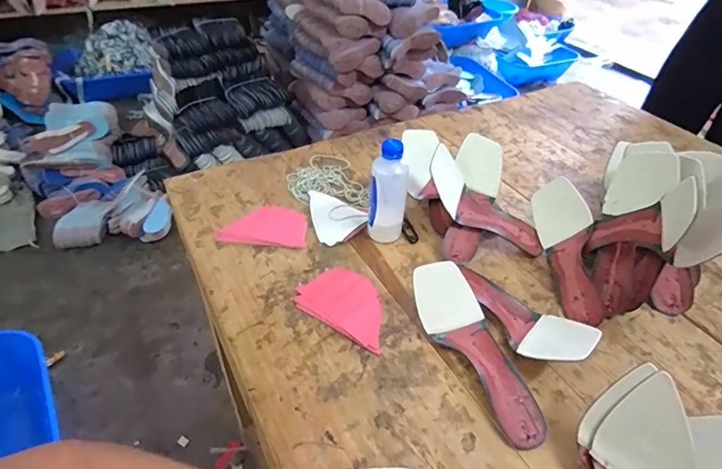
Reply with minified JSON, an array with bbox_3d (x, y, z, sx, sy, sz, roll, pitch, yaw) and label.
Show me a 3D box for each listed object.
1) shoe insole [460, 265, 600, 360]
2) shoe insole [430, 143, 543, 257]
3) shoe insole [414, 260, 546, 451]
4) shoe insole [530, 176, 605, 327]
[{"bbox_3d":[0.222,0.111,0.587,0.084,0.042,0.211,-17,30,-23],"label":"shoe insole"},{"bbox_3d":[0.203,-0.043,0.714,0.236,0.034,0.096,39,46,-3],"label":"shoe insole"},{"bbox_3d":[0.151,0.145,0.544,0.087,0.048,0.243,-17,59,-23],"label":"shoe insole"},{"bbox_3d":[0.326,0.031,0.667,0.064,0.076,0.235,4,59,-2],"label":"shoe insole"}]

